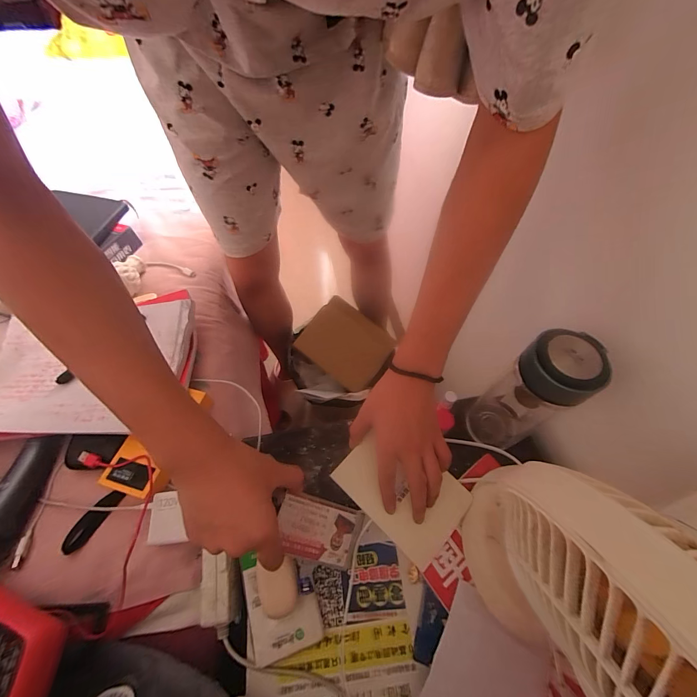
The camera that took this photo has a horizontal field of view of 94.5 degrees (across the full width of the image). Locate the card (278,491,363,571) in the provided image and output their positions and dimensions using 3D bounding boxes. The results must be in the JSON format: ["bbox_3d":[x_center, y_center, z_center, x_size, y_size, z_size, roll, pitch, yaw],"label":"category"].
[{"bbox_3d":[-0.030,0.192,0.341,0.098,0.006,0.054,27,62,-20],"label":"card"}]

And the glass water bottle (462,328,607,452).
[{"bbox_3d":[0.215,0.063,0.397,0.073,0.211,0.073,-29,63,-18],"label":"glass water bottle"}]

